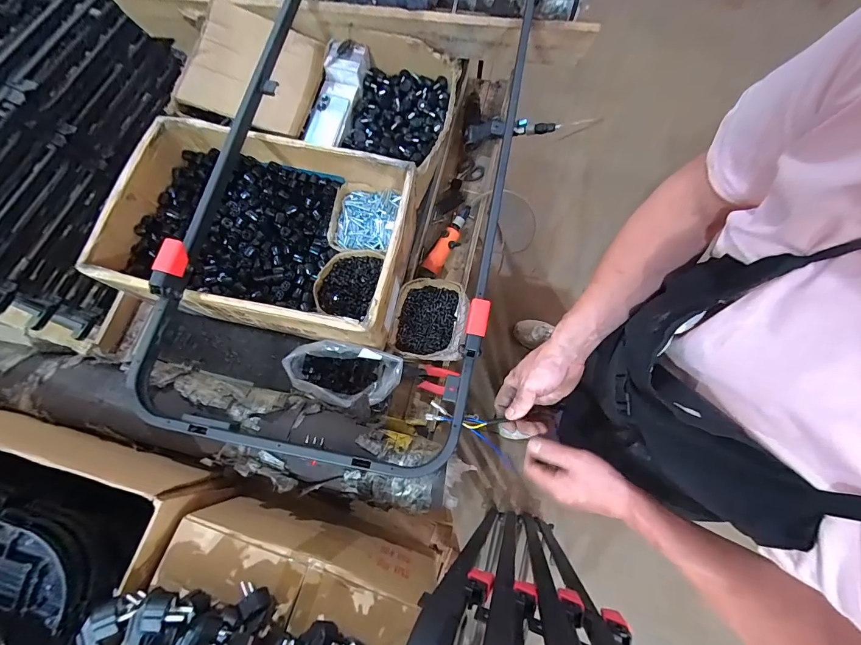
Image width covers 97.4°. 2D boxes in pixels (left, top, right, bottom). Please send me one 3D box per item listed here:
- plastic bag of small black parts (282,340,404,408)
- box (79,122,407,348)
[{"bbox_3d":[-0.167,0.097,0.731,0.210,0.108,0.118,15,74,3],"label":"plastic bag of small black parts"},{"bbox_3d":[-0.317,-0.180,0.741,0.540,0.126,0.355,13,74,3],"label":"box"}]

